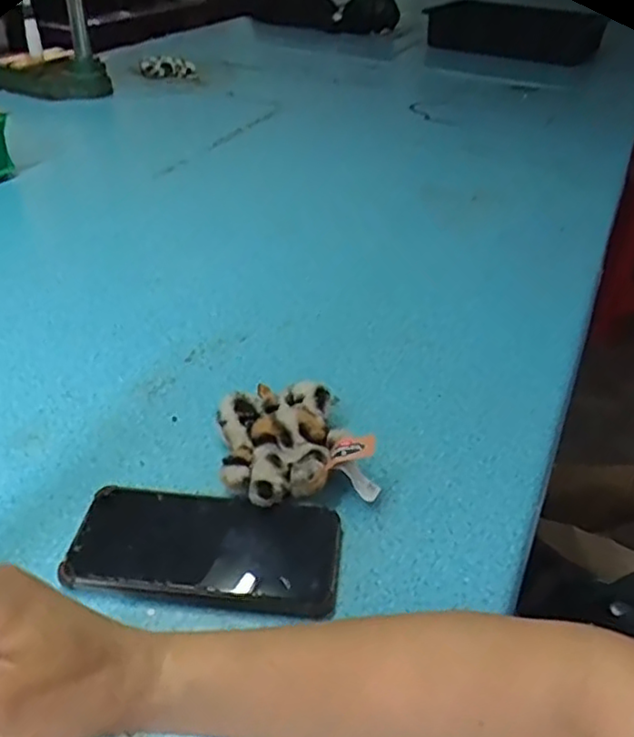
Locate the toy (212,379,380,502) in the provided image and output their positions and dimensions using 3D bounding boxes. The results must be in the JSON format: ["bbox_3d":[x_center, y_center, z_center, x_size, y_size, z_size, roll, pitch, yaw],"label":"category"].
[{"bbox_3d":[-0.020,0.047,0.498,0.106,0.040,0.125,-4,37,-10],"label":"toy"}]

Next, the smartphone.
[{"bbox_3d":[-0.070,0.115,0.427,0.167,0.013,0.082,5,36,2],"label":"smartphone"}]

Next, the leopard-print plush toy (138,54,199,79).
[{"bbox_3d":[-0.323,-0.657,1.452,0.122,0.044,0.049,-13,39,-21],"label":"leopard-print plush toy"}]

